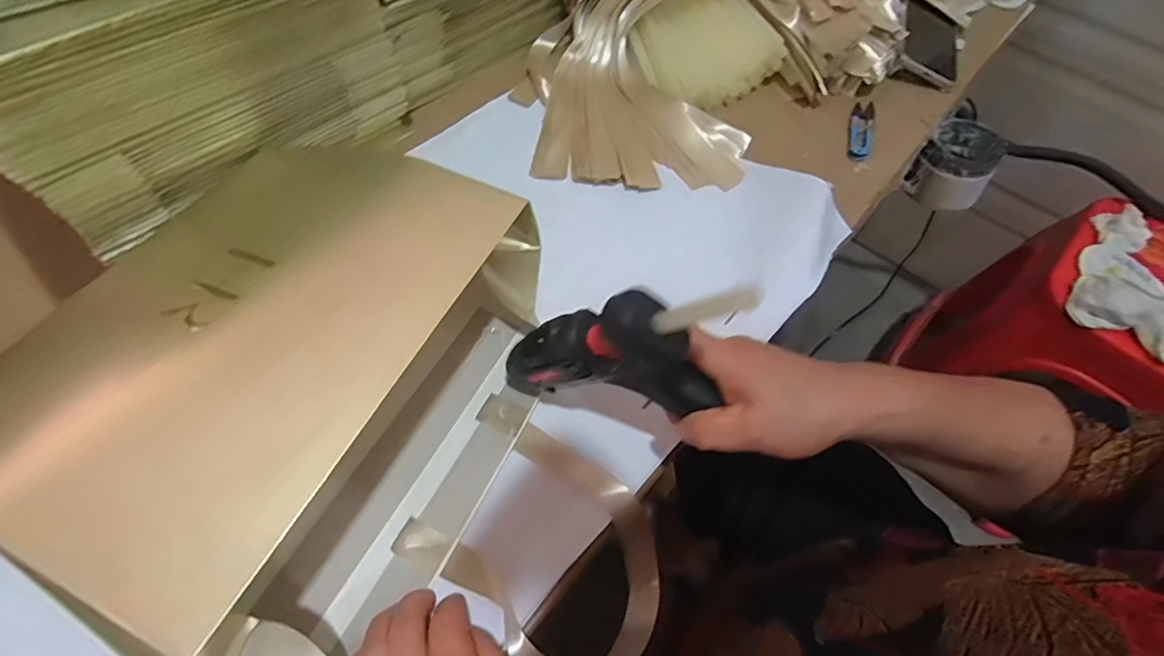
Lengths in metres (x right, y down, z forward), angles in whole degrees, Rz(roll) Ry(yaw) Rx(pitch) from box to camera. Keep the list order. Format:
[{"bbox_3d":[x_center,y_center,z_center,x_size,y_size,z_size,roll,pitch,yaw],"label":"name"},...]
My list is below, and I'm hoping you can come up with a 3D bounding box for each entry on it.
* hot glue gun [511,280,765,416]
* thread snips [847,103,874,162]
[{"bbox_3d":[0.018,0.007,0.318,0.129,0.147,0.028,17,60,7],"label":"hot glue gun"},{"bbox_3d":[0.316,-0.224,0.610,0.024,0.009,0.097,19,60,8],"label":"thread snips"}]

